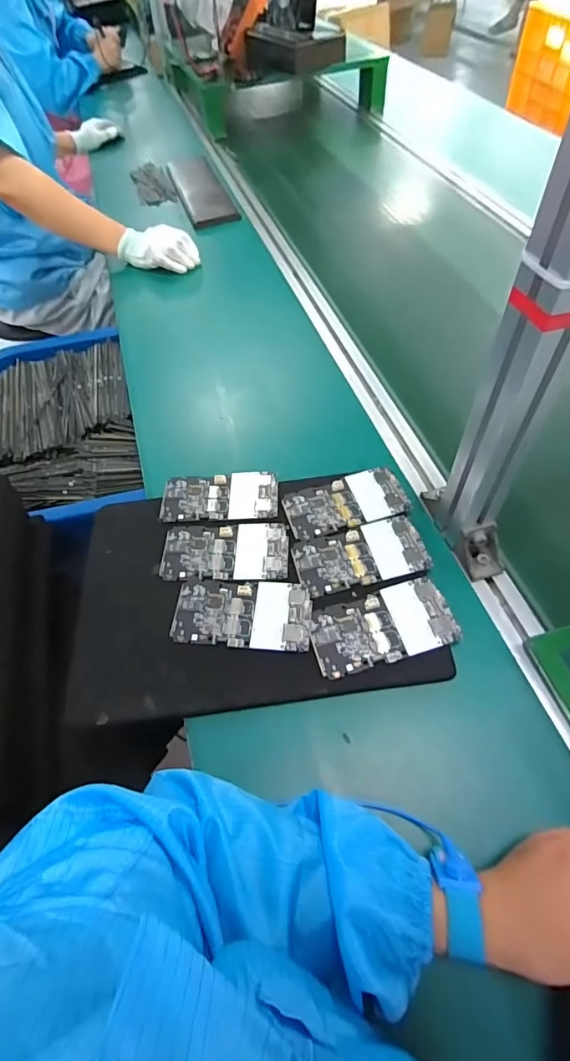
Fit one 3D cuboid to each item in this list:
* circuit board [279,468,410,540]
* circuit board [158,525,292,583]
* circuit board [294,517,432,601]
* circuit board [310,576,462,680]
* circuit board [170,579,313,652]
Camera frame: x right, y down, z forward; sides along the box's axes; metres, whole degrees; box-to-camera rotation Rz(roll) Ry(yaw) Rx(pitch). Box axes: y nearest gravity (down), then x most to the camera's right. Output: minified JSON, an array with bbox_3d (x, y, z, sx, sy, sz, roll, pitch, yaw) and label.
[{"bbox_3d":[0.067,-0.031,0.512,0.129,0.009,0.066,-14,56,-8],"label":"circuit board"},{"bbox_3d":[-0.063,0.022,0.490,0.130,0.010,0.066,1,56,3],"label":"circuit board"},{"bbox_3d":[0.076,0.025,0.473,0.127,0.010,0.067,-11,56,-6],"label":"circuit board"},{"bbox_3d":[0.089,0.086,0.428,0.127,0.007,0.065,-14,56,-8],"label":"circuit board"},{"bbox_3d":[-0.040,0.080,0.448,0.130,0.011,0.065,4,56,5],"label":"circuit board"}]

